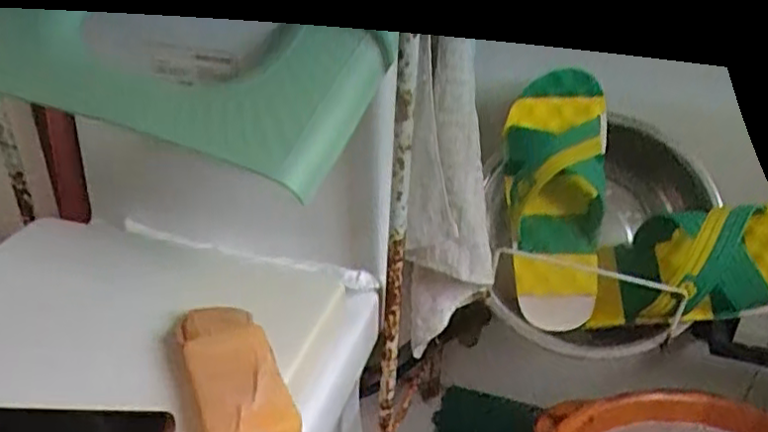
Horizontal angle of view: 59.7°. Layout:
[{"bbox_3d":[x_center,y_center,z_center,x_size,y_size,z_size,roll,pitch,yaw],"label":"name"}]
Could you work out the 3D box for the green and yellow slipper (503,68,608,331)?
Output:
[{"bbox_3d":[0.182,-0.013,0.681,0.101,0.265,0.083,-3,5,-12],"label":"green and yellow slipper"}]

